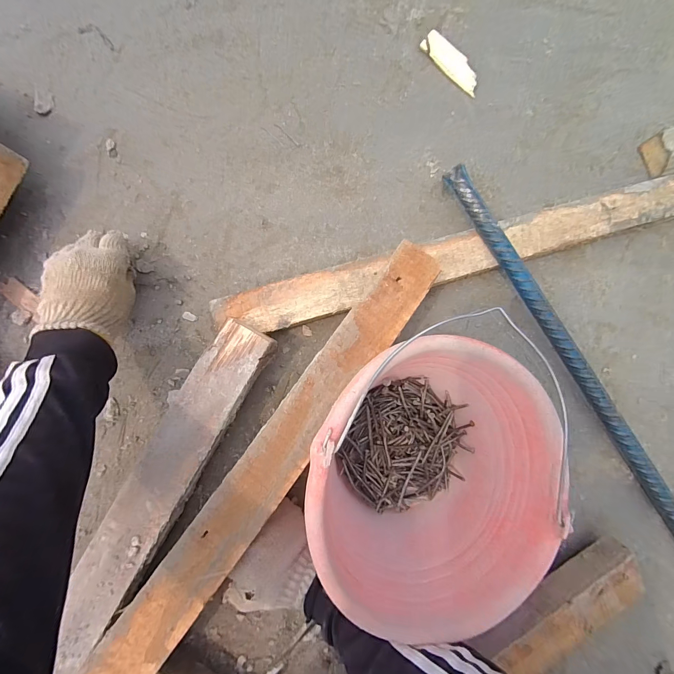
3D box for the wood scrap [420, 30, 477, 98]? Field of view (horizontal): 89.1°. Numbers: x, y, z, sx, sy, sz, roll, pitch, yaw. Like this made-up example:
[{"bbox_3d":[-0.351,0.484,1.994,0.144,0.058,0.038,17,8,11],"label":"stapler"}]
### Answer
[{"bbox_3d":[0.169,-0.402,0.503,0.105,0.014,0.034,42,83,1],"label":"wood scrap"}]

